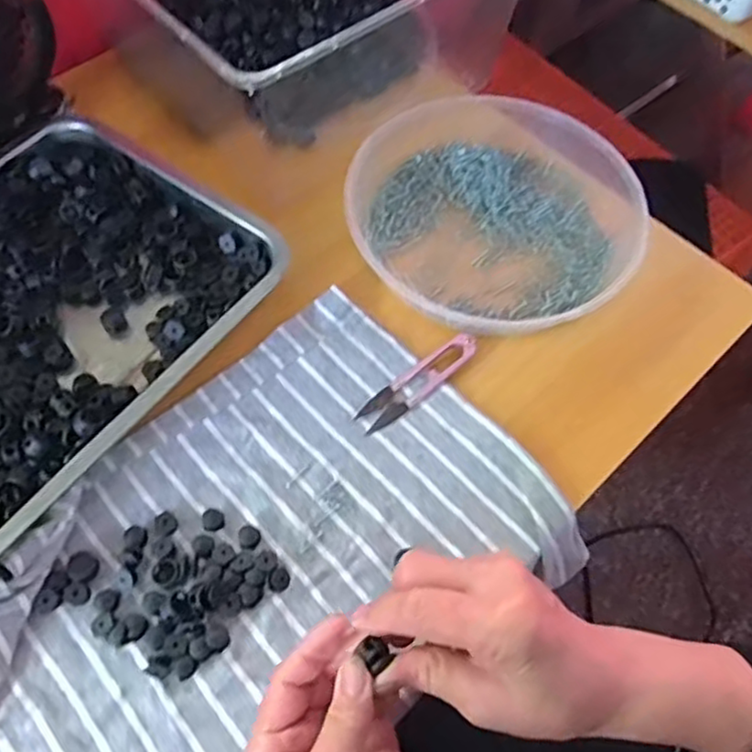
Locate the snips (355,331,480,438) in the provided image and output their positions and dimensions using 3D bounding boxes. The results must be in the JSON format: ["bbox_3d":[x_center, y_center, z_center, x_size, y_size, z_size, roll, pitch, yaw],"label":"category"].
[{"bbox_3d":[0.031,0.003,0.484,0.102,0.009,0.024,-37,68,-20],"label":"snips"}]

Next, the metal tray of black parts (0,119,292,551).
[{"bbox_3d":[-0.266,-0.034,0.480,0.266,0.037,0.336,33,66,16],"label":"metal tray of black parts"}]

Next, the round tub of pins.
[{"bbox_3d":[0.091,-0.139,0.544,0.225,0.040,0.218,1,61,-1],"label":"round tub of pins"}]

